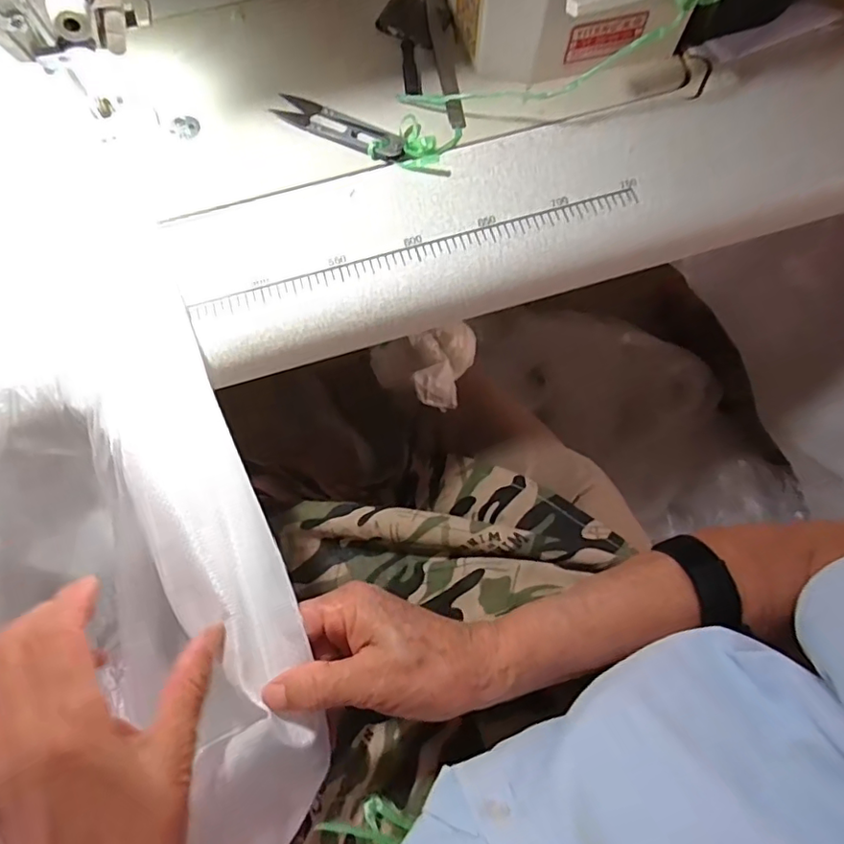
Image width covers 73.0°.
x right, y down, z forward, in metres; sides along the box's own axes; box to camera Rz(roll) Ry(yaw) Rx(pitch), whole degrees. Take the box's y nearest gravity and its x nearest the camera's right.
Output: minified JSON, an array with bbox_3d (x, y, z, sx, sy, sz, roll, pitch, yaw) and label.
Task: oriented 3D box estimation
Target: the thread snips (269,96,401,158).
[{"bbox_3d":[-0.057,-0.202,0.387,0.098,0.006,0.019,28,74,9],"label":"thread snips"}]

